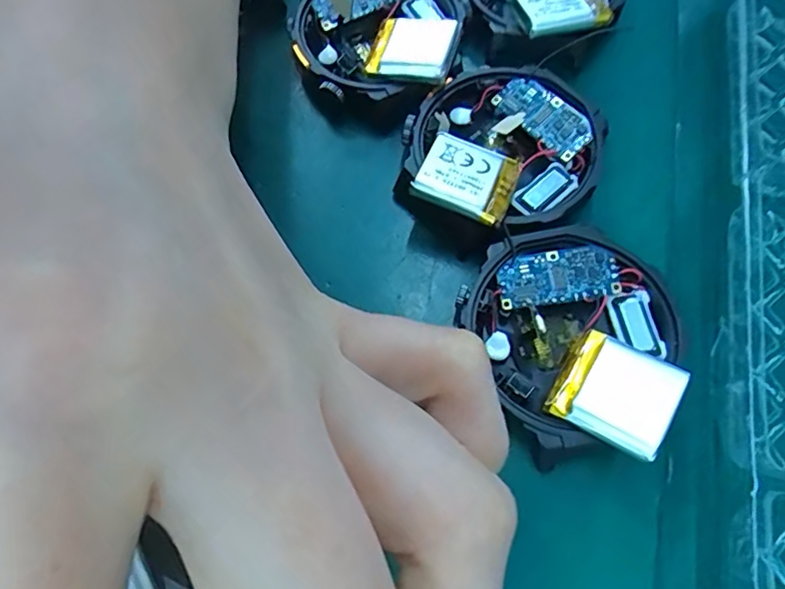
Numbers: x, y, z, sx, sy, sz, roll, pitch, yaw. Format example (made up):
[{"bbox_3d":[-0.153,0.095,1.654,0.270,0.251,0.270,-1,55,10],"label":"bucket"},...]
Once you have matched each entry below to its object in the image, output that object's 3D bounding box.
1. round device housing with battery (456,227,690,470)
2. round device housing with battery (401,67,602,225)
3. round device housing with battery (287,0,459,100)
[{"bbox_3d":[0.042,0.008,0.126,0.043,0.012,0.052,-25,71,-8],"label":"round device housing with battery"},{"bbox_3d":[0.027,-0.038,0.146,0.050,0.013,0.047,0,69,1],"label":"round device housing with battery"},{"bbox_3d":[-0.006,-0.079,0.162,0.048,0.012,0.050,0,69,1],"label":"round device housing with battery"}]

